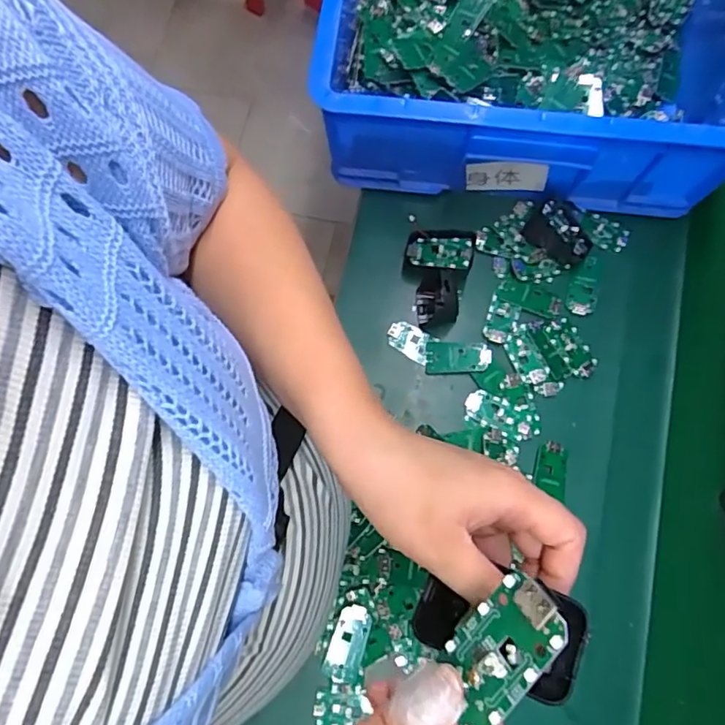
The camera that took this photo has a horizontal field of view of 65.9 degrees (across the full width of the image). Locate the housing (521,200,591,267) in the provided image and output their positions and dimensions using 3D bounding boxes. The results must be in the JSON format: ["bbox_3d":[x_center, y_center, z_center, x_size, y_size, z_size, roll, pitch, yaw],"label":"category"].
[{"bbox_3d":[0.204,-0.134,0.580,0.074,0.034,0.053,36,59,-15],"label":"housing"}]

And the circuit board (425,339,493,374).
[{"bbox_3d":[0.097,-0.005,0.564,0.064,0.006,0.033,4,77,3],"label":"circuit board"}]

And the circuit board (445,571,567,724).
[{"bbox_3d":[0.048,0.104,0.202,0.059,0.004,0.032,-60,41,18],"label":"circuit board"}]

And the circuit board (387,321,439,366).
[{"bbox_3d":[0.049,-0.022,0.574,0.049,0.007,0.030,31,80,8],"label":"circuit board"}]

